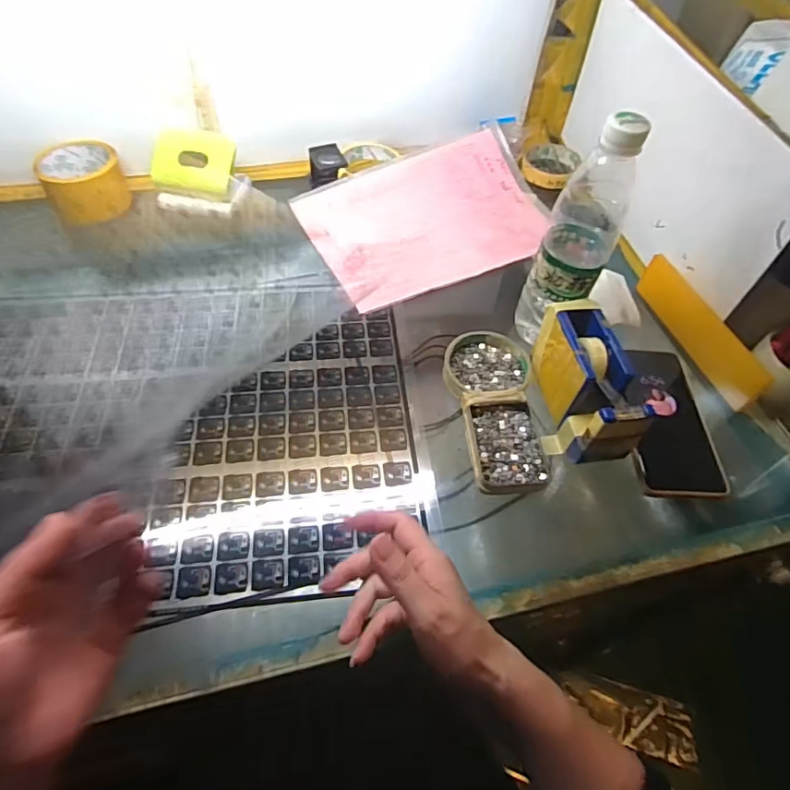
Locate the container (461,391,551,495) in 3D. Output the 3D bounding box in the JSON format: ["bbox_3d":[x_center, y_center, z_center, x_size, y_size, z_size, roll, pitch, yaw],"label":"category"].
[{"bbox_3d":[0.100,0.041,0.467,0.066,0.017,0.096,-2,55,-5],"label":"container"}]

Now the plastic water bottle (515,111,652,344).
[{"bbox_3d":[0.166,-0.137,0.476,0.063,0.225,0.079,23,57,12],"label":"plastic water bottle"}]

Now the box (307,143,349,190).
[{"bbox_3d":[-0.089,-0.301,0.682,0.044,0.035,0.036,-18,58,-15],"label":"box"}]

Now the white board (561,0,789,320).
[{"bbox_3d":[0.299,-0.279,0.594,0.016,0.185,0.407,-8,56,-9],"label":"white board"}]

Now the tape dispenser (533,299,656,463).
[{"bbox_3d":[0.169,-0.008,0.470,0.058,0.083,0.137,-2,55,-5],"label":"tape dispenser"}]

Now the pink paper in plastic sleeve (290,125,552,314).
[{"bbox_3d":[0.050,-0.236,0.653,0.309,0.028,0.225,-23,59,-18],"label":"pink paper in plastic sleeve"}]

